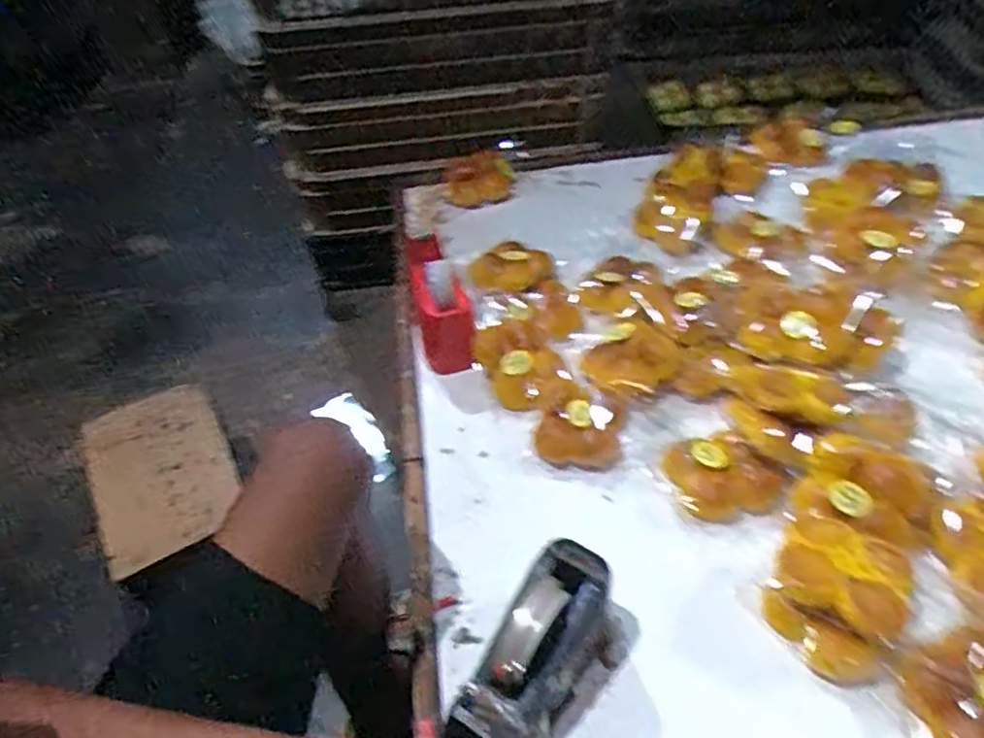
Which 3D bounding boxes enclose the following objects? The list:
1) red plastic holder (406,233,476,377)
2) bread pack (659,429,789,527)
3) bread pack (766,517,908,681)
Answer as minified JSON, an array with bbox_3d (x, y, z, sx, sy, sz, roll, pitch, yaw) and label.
[{"bbox_3d":[-0.075,-0.082,0.970,0.076,0.110,0.158,-18,47,-10],"label":"red plastic holder"},{"bbox_3d":[0.259,0.121,0.765,0.109,0.037,0.100,-11,47,-3],"label":"bread pack"},{"bbox_3d":[0.327,0.217,0.654,0.116,0.073,0.126,23,53,21],"label":"bread pack"}]

